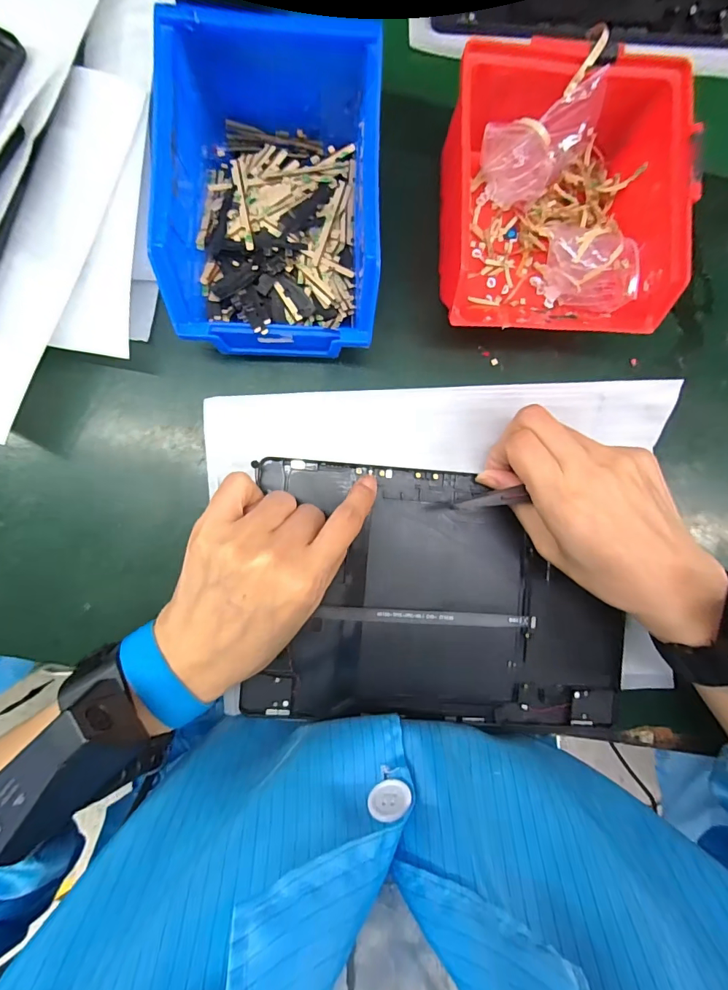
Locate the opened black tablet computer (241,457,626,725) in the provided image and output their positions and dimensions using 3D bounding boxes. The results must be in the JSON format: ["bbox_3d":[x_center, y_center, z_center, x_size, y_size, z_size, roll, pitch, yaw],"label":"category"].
[{"bbox_3d":[0.049,0.063,0.273,0.226,0.008,0.153,4,87,-4],"label":"opened black tablet computer"}]

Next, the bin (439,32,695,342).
[{"bbox_3d":[0.107,-0.163,0.252,0.116,0.071,0.134,0,87,-5],"label":"bin"}]

